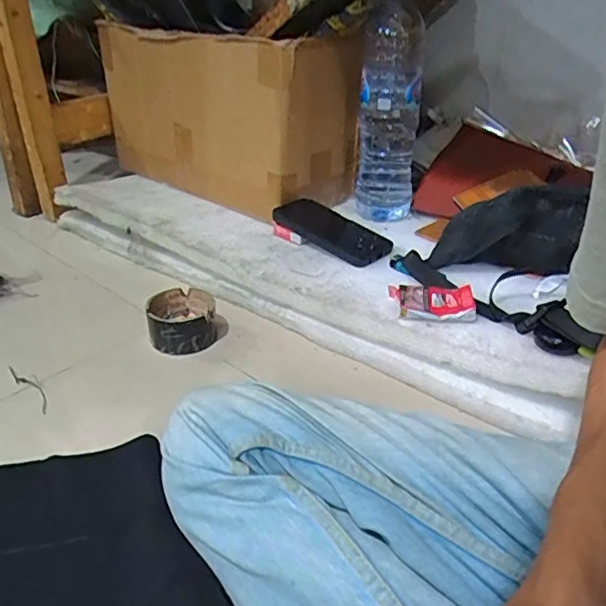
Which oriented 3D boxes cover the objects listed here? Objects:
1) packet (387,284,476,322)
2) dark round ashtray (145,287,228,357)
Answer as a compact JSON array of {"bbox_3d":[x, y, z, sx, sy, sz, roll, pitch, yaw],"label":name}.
[{"bbox_3d":[0.145,-0.003,0.663,0.091,0.020,0.063,4,30,6],"label":"packet"},{"bbox_3d":[-0.143,0.022,0.725,0.092,0.053,0.080,-7,30,-13],"label":"dark round ashtray"}]

